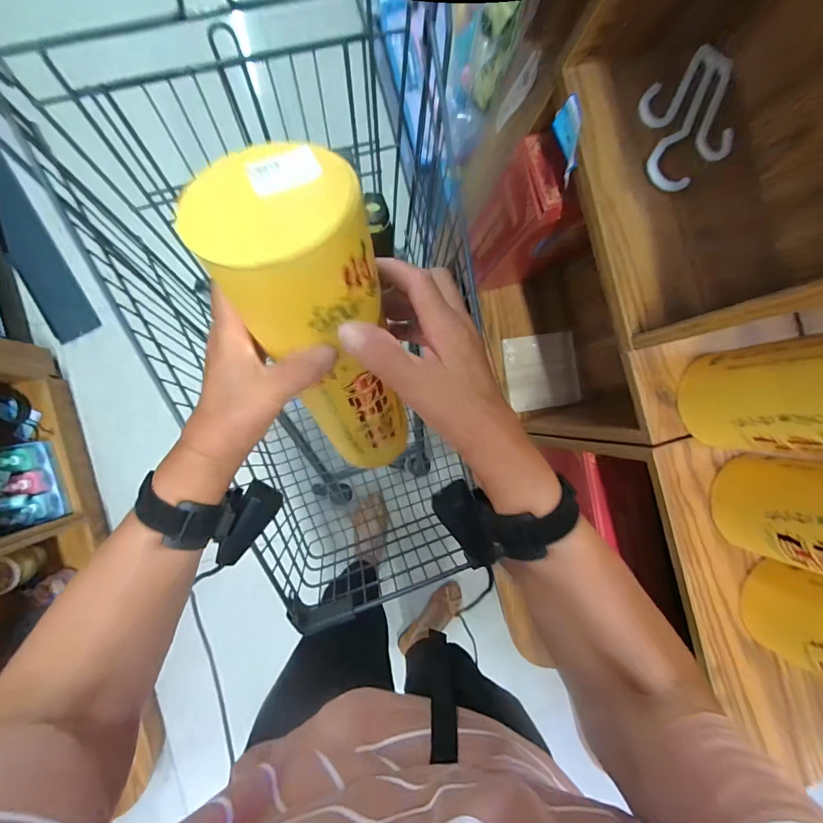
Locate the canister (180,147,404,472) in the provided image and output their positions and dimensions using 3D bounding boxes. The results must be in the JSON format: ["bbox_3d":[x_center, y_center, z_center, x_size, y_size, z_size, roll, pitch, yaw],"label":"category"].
[{"bbox_3d":[-0.063,-0.043,0.330,0.090,0.284,0.091,-3,59,4],"label":"canister"}]

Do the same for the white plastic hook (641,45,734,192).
[{"bbox_3d":[0.280,-0.292,0.395,0.141,0.010,0.096,-39,94,-6],"label":"white plastic hook"}]

